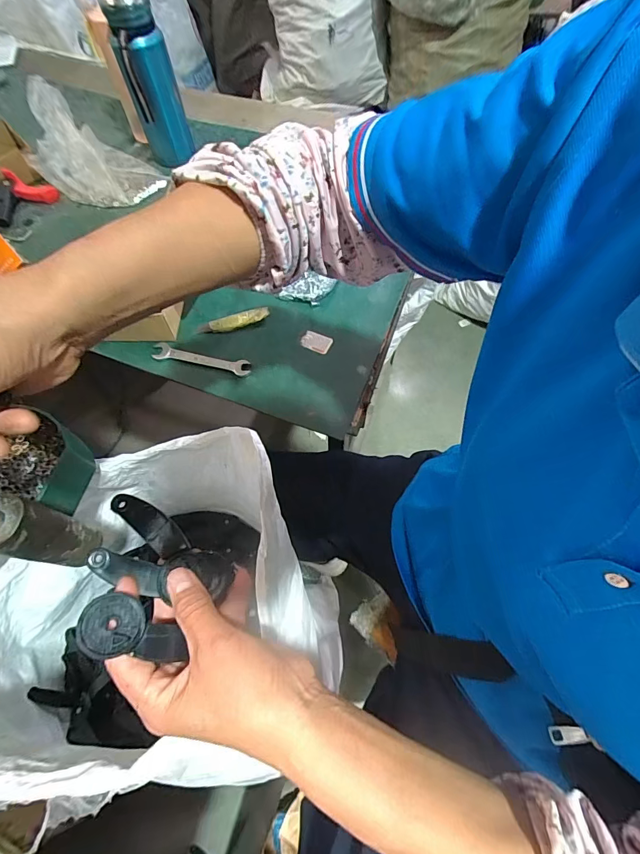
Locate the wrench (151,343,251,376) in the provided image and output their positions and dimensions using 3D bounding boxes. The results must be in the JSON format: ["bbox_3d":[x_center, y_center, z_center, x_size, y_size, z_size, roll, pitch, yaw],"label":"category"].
[{"bbox_3d":[-0.155,-0.089,0.519,0.126,0.004,0.021,12,80,2],"label":"wrench"}]

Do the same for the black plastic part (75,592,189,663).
[{"bbox_3d":[-0.110,0.117,0.232,0.056,0.013,0.032,15,47,-23],"label":"black plastic part"}]

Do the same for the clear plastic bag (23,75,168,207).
[{"bbox_3d":[-0.348,-0.428,0.609,0.174,0.113,0.115,1,63,3],"label":"clear plastic bag"}]

